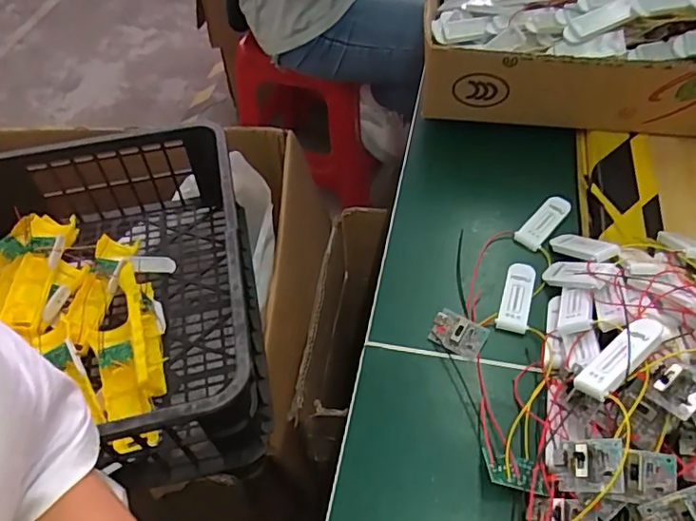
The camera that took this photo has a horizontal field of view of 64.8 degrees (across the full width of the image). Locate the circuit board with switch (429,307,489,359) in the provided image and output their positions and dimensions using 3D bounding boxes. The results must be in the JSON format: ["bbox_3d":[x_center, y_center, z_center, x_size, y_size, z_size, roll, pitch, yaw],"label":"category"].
[{"bbox_3d":[0.076,0.050,0.379,0.036,0.013,0.026,20,56,18],"label":"circuit board with switch"}]

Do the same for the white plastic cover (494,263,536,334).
[{"bbox_3d":[0.122,0.025,0.394,0.021,0.006,0.056,13,54,13],"label":"white plastic cover"}]

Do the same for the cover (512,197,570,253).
[{"bbox_3d":[0.156,-0.031,0.437,0.021,0.004,0.054,41,73,13],"label":"cover"}]

